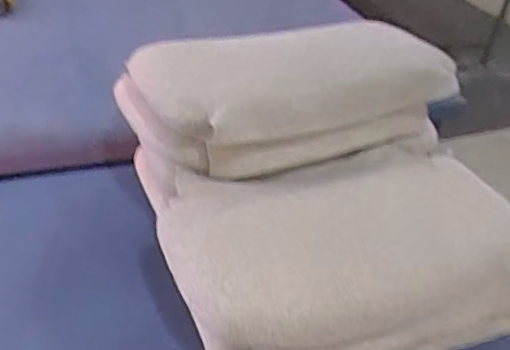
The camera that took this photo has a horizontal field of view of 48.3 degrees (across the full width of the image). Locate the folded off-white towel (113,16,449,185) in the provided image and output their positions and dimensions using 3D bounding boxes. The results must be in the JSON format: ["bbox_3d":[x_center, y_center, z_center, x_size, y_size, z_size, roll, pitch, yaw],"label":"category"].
[{"bbox_3d":[0.040,-0.119,0.776,0.384,0.125,0.225,-11,40,-23],"label":"folded off-white towel"}]

